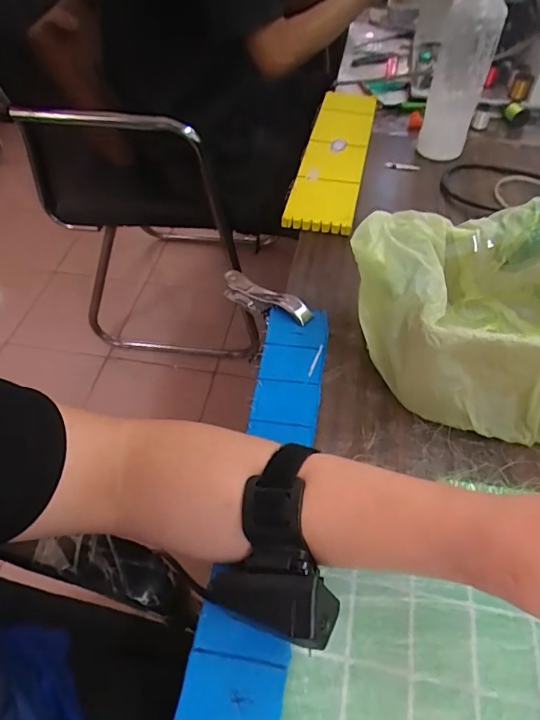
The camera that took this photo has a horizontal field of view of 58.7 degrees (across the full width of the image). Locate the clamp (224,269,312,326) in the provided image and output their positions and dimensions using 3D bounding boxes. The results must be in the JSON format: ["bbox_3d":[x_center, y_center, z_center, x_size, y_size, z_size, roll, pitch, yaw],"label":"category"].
[{"bbox_3d":[-0.005,-0.062,0.492,0.114,0.037,0.018,25,53,35],"label":"clamp"}]

